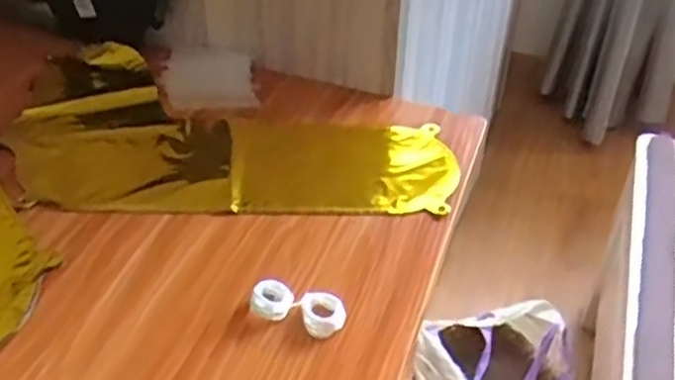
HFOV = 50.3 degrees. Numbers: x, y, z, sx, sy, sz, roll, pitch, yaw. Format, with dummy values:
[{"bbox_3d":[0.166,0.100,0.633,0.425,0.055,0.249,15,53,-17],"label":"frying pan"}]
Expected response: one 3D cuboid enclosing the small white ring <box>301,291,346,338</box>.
[{"bbox_3d":[-0.009,0.080,0.475,0.028,0.011,0.034,-7,40,-10],"label":"small white ring"}]

